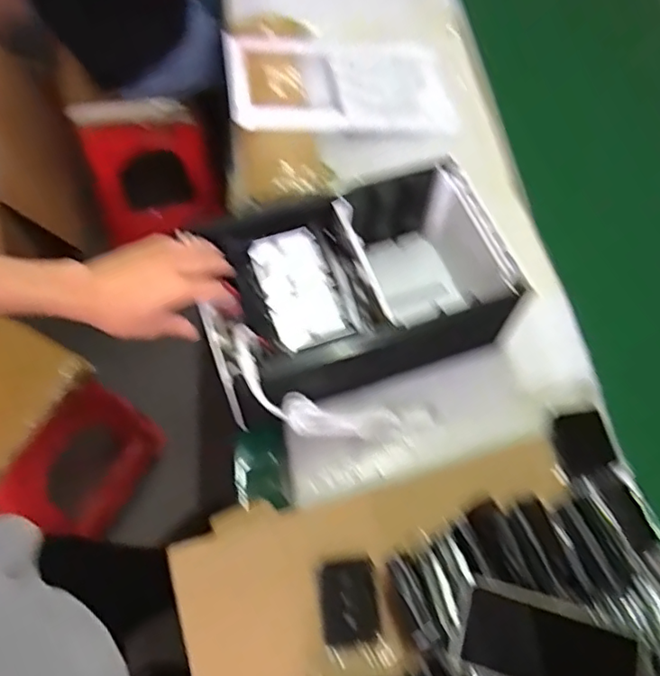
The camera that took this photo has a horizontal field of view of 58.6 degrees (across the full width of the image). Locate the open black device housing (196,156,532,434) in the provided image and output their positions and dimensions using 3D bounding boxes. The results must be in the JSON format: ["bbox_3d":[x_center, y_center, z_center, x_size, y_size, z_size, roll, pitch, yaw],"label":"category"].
[{"bbox_3d":[0.031,-0.056,0.726,0.371,0.157,0.237,-23,66,-13],"label":"open black device housing"}]

